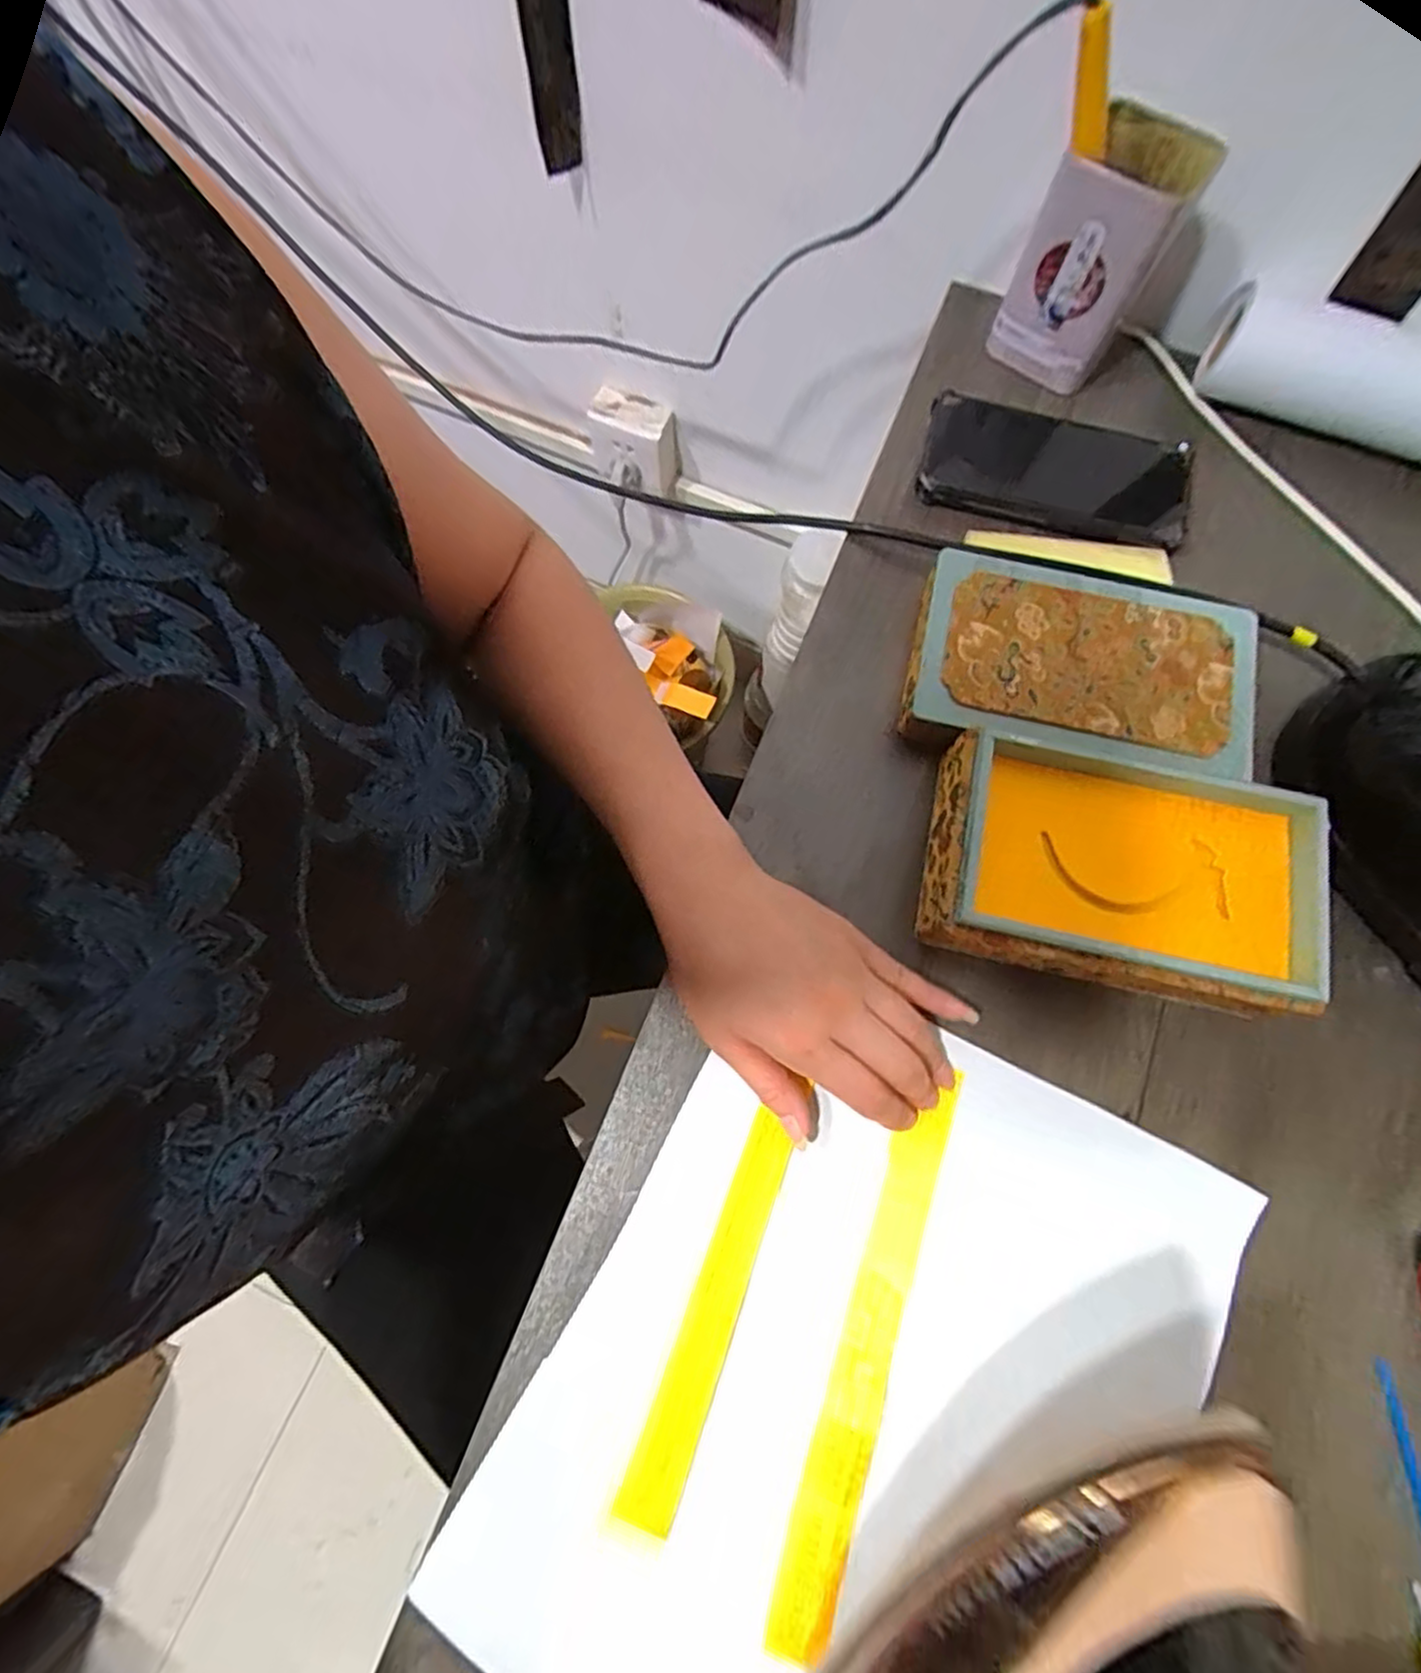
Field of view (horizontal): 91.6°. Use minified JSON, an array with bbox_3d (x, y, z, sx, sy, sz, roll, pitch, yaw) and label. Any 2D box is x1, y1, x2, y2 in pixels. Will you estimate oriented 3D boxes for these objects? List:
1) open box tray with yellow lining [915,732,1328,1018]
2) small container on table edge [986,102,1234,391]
[{"bbox_3d":[0.208,0.016,0.354,0.183,0.047,0.115,13,76,3],"label":"open box tray with yellow lining"},{"bbox_3d":[0.227,-0.345,0.418,0.076,0.119,0.063,26,77,6],"label":"small container on table edge"}]

